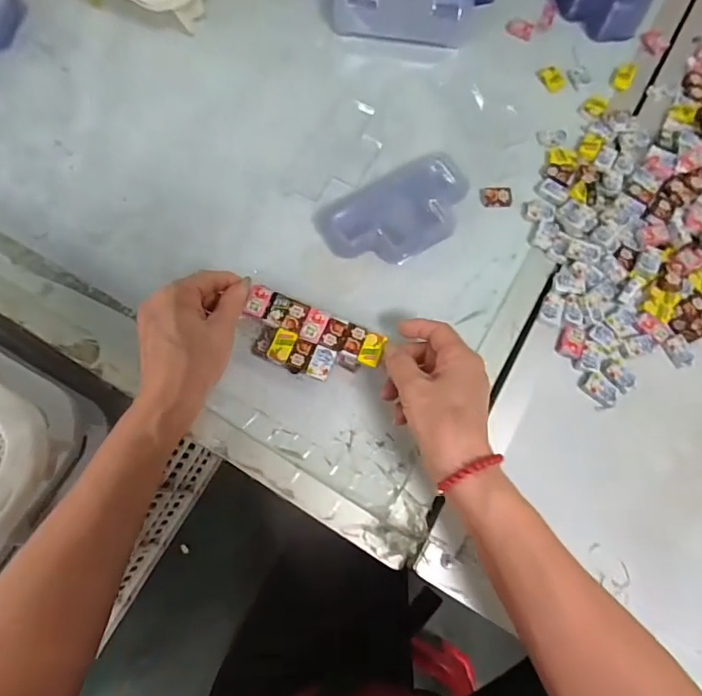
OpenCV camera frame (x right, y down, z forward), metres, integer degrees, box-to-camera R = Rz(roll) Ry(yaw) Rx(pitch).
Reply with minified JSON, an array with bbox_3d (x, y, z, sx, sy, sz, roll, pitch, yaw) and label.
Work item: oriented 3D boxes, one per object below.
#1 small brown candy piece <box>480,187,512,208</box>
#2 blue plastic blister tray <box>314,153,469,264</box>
[{"bbox_3d":[0.138,-0.144,0.453,0.028,0.009,0.022,-2,72,-1],"label":"small brown candy piece"},{"bbox_3d":[0.047,-0.127,0.441,0.146,0.013,0.088,-31,75,-10],"label":"blue plastic blister tray"}]

